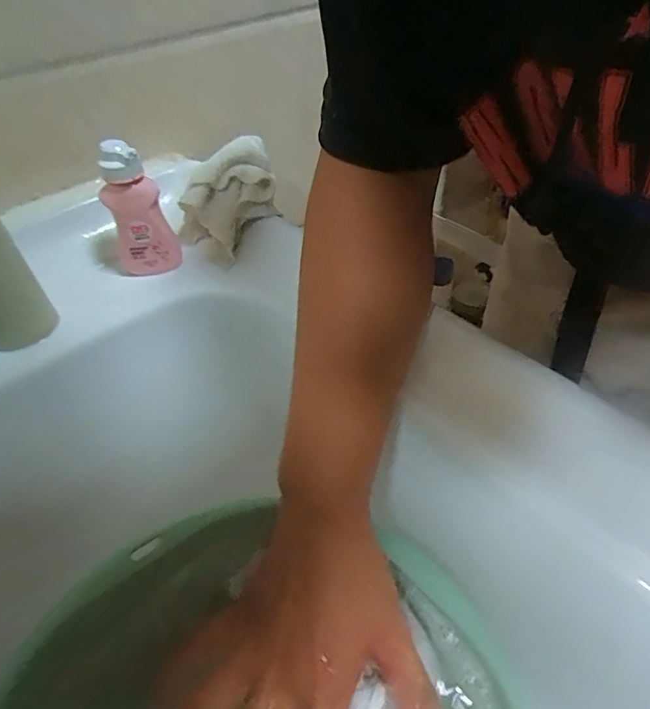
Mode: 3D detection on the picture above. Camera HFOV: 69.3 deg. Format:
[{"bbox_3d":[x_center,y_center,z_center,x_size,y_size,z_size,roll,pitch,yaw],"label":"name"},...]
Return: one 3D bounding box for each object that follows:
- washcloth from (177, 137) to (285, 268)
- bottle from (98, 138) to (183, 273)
[{"bbox_3d":[-0.086,-0.151,0.448,0.095,0.066,0.114,33,56,30],"label":"washcloth"},{"bbox_3d":[-0.154,-0.116,0.387,0.046,0.109,0.026,-29,51,-23],"label":"bottle"}]

